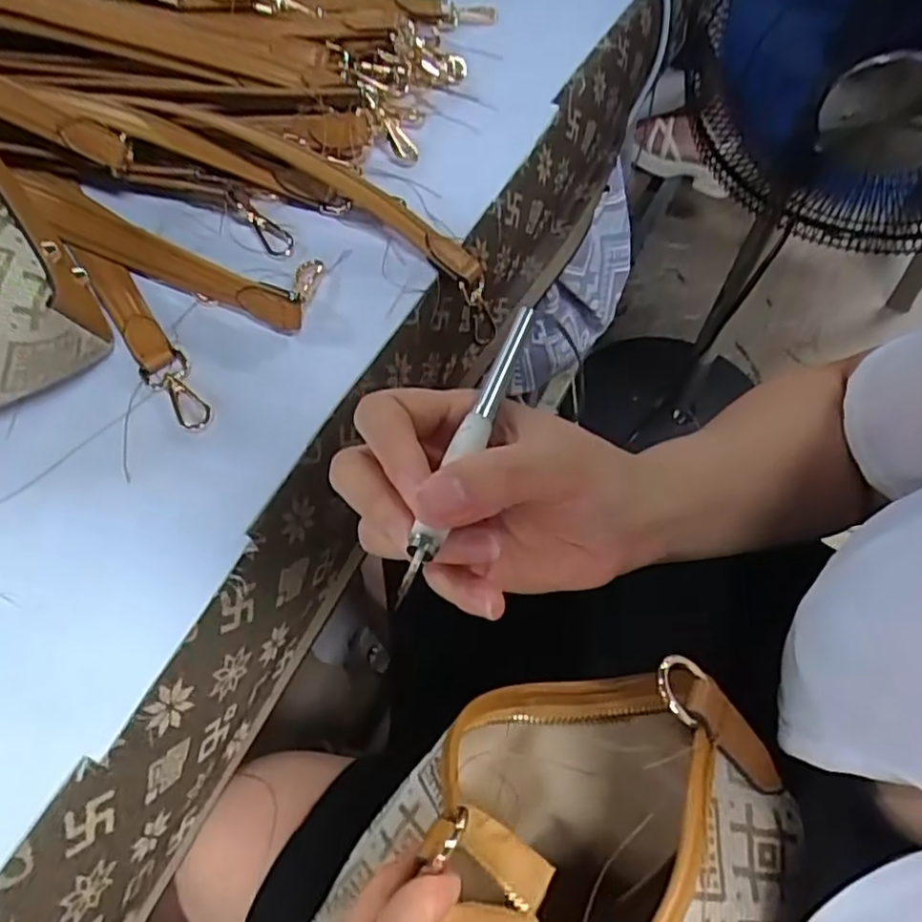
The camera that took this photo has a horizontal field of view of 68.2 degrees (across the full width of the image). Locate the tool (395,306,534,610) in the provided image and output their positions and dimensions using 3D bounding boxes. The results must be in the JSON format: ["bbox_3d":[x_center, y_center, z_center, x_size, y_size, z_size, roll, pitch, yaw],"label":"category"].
[{"bbox_3d":[0.004,-0.009,0.236,0.008,0.007,0.129,18,57,9],"label":"tool"}]

